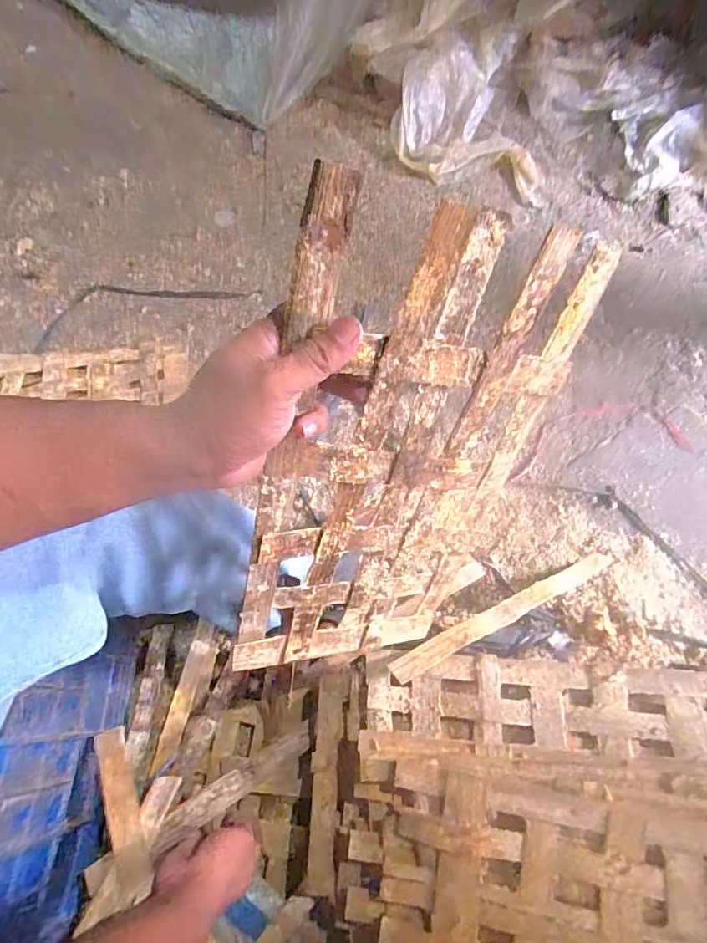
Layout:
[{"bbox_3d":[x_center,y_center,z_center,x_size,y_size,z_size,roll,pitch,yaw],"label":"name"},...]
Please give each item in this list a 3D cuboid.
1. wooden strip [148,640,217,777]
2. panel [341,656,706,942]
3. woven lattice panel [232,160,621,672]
[{"bbox_3d":[-0.234,0.322,0.678,0.036,0.009,0.168,13,67,8],"label":"wooden strip"},{"bbox_3d":[0.245,0.372,0.491,0.492,0.075,0.335,5,67,4],"label":"panel"},{"bbox_3d":[0.035,0.020,0.413,0.223,0.430,0.013,0,37,-22],"label":"woven lattice panel"}]

